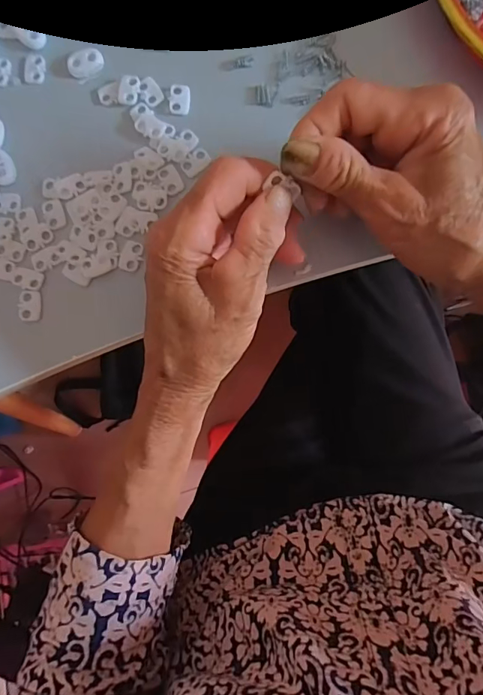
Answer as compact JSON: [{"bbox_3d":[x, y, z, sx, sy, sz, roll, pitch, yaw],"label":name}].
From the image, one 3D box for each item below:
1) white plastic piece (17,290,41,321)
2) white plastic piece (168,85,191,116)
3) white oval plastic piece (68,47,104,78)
[{"bbox_3d":[-0.126,-0.025,0.263,0.011,0.004,0.018,4,86,3],"label":"white plastic piece"},{"bbox_3d":[-0.038,-0.151,0.268,0.013,0.004,0.018,6,87,4],"label":"white plastic piece"},{"bbox_3d":[-0.096,-0.176,0.272,0.022,0.007,0.013,-22,85,2],"label":"white oval plastic piece"}]

